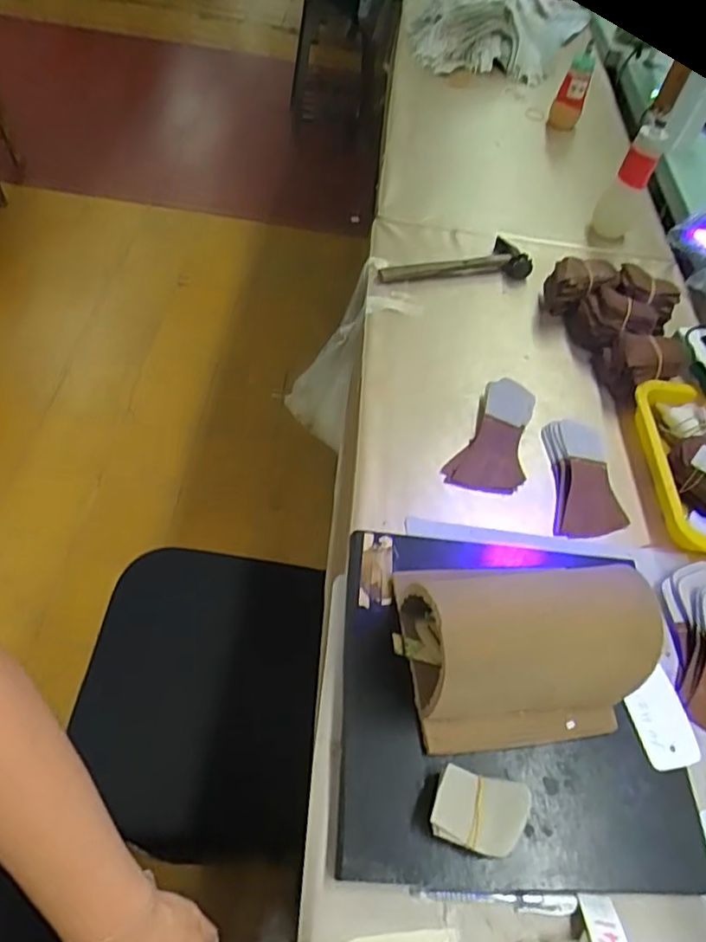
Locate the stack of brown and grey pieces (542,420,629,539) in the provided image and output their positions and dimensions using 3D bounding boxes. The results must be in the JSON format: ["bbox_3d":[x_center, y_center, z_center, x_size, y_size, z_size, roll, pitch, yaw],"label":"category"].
[{"bbox_3d":[0.278,0.009,0.747,0.083,0.025,0.161,7,54,-3],"label":"stack of brown and grey pieces"}]

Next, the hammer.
[{"bbox_3d":[0.154,-0.324,0.962,0.239,0.023,0.092,-9,54,-9],"label":"hammer"}]

